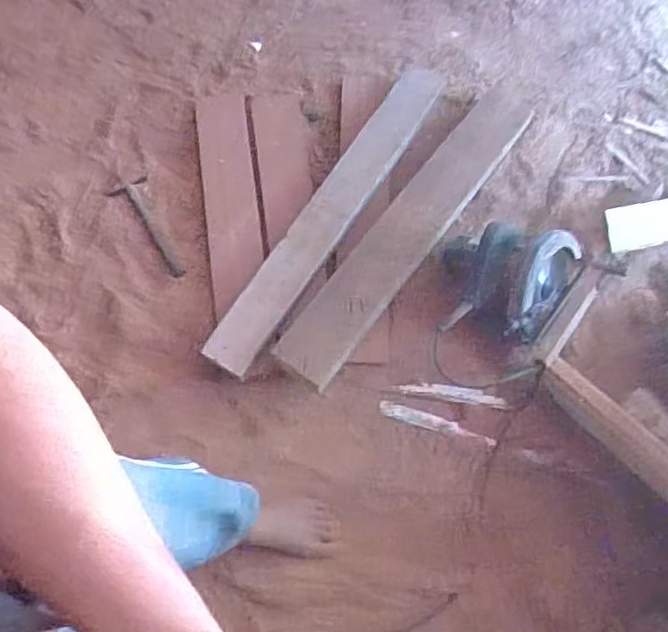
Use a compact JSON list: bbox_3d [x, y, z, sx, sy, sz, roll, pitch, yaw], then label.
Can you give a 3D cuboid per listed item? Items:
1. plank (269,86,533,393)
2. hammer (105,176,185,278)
[{"bbox_3d":[0.134,-0.166,1.214,0.109,0.024,0.669,36,76,12],"label":"plank"},{"bbox_3d":[-0.356,-0.172,1.295,0.070,0.024,0.237,-31,74,-9],"label":"hammer"}]

